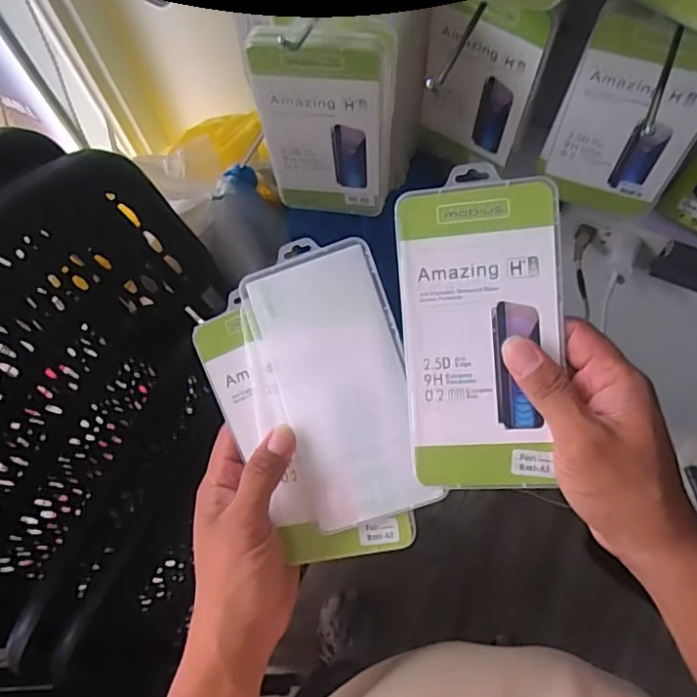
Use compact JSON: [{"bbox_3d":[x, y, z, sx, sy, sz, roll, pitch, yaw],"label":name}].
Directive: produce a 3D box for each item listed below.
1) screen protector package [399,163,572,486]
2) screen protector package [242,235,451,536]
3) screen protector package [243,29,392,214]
[{"bbox_3d":[0.077,-0.008,0.329,0.088,0.004,0.178,-4,95,12],"label":"screen protector package"},{"bbox_3d":[-0.006,0.020,0.371,0.088,0.008,0.180,-19,84,7],"label":"screen protector package"},{"bbox_3d":[-0.015,-0.156,0.417,0.092,0.168,0.016,0,68,3],"label":"screen protector package"}]

